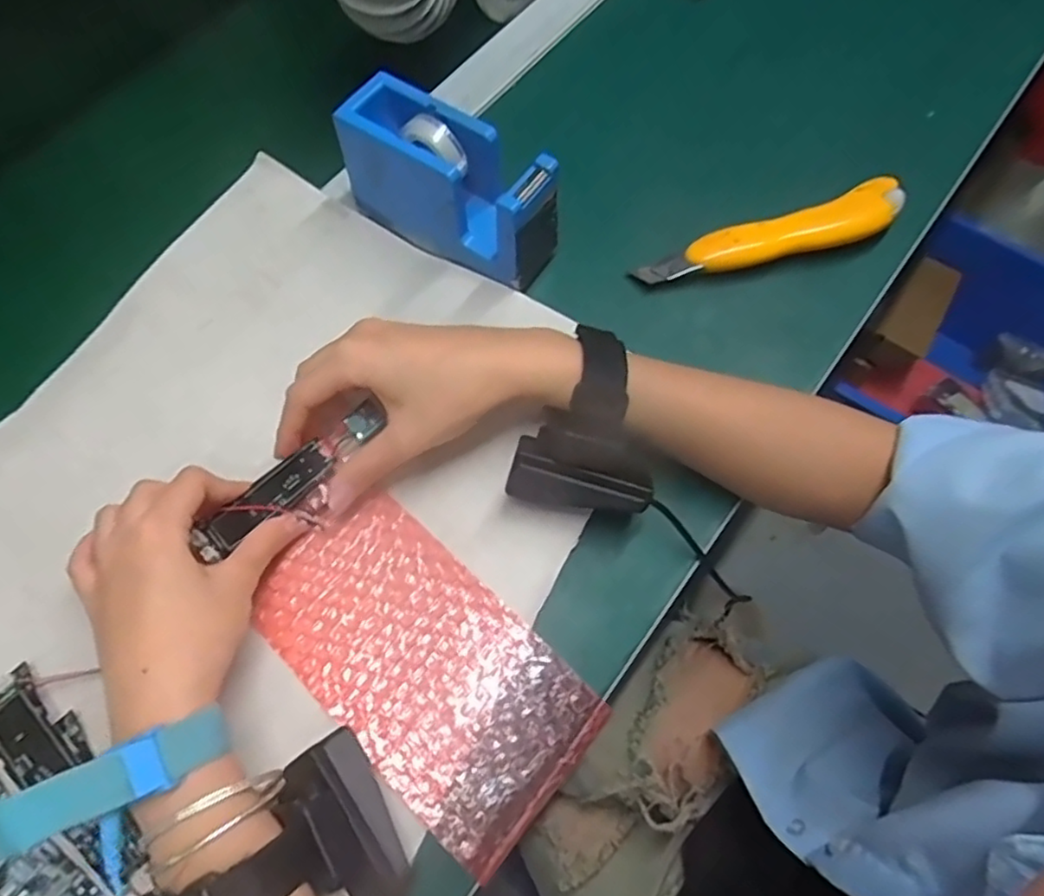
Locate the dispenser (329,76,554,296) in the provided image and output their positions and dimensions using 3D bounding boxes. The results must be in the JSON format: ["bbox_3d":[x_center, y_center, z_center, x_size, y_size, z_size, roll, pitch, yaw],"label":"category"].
[{"bbox_3d":[-0.044,-0.156,0.399,0.129,0.075,0.046,32,71,12],"label":"dispenser"}]

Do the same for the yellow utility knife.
[{"bbox_3d":[0.158,-0.130,0.417,0.167,0.029,0.036,-18,69,-7],"label":"yellow utility knife"}]

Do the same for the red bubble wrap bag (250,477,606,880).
[{"bbox_3d":[-0.050,0.106,0.330,0.174,0.012,0.094,41,74,15],"label":"red bubble wrap bag"}]

